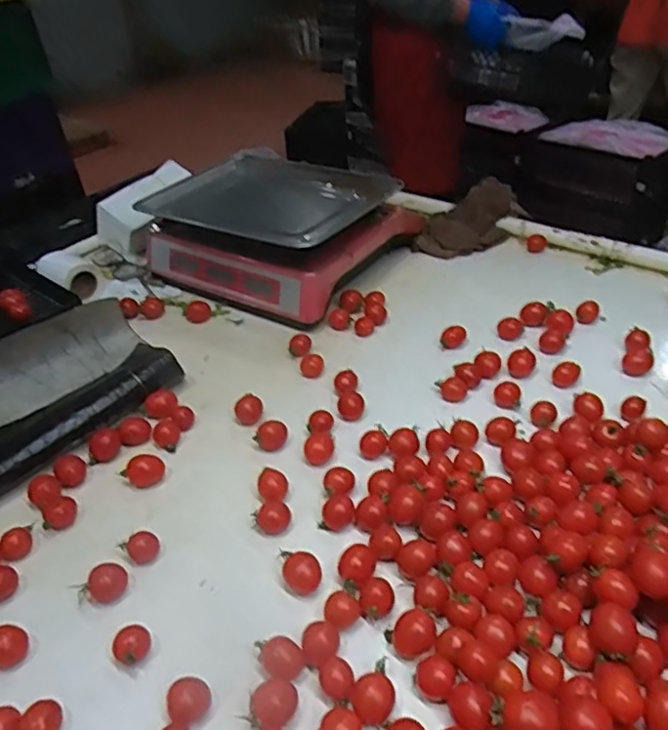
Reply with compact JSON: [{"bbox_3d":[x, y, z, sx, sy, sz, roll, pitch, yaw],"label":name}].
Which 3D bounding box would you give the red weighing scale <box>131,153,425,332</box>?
[{"bbox_3d":[-0.086,-0.202,0.913,0.340,0.118,0.279,19,45,29],"label":"red weighing scale"}]

